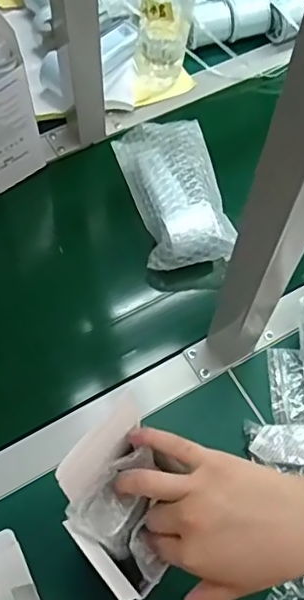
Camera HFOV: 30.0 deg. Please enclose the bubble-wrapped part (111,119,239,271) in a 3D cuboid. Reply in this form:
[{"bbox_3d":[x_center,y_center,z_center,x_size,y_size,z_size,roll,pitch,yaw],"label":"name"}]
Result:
[{"bbox_3d":[0.027,-0.134,0.666,0.102,0.037,0.199,-11,64,-9],"label":"bubble-wrapped part"}]

